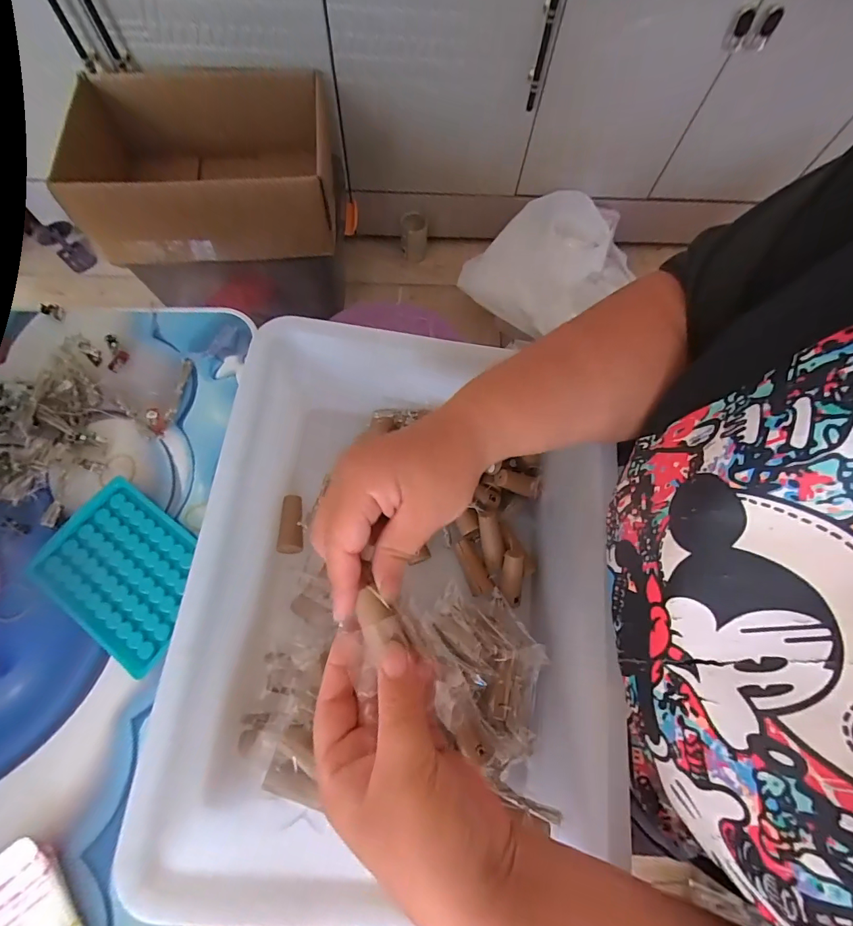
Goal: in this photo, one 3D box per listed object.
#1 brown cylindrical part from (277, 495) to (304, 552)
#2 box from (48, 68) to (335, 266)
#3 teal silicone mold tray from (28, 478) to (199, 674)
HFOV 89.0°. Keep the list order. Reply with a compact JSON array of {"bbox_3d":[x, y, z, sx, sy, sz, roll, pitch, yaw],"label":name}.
[{"bbox_3d":[-0.119,0.053,0.383,0.024,0.022,0.051,-1,71,-3],"label":"brown cylindrical part"},{"bbox_3d":[-0.379,-0.520,0.769,0.405,0.176,0.353,-2,65,-4],"label":"box"},{"bbox_3d":[-0.232,0.082,0.337,0.126,0.013,0.096,34,73,9],"label":"teal silicone mold tray"}]

